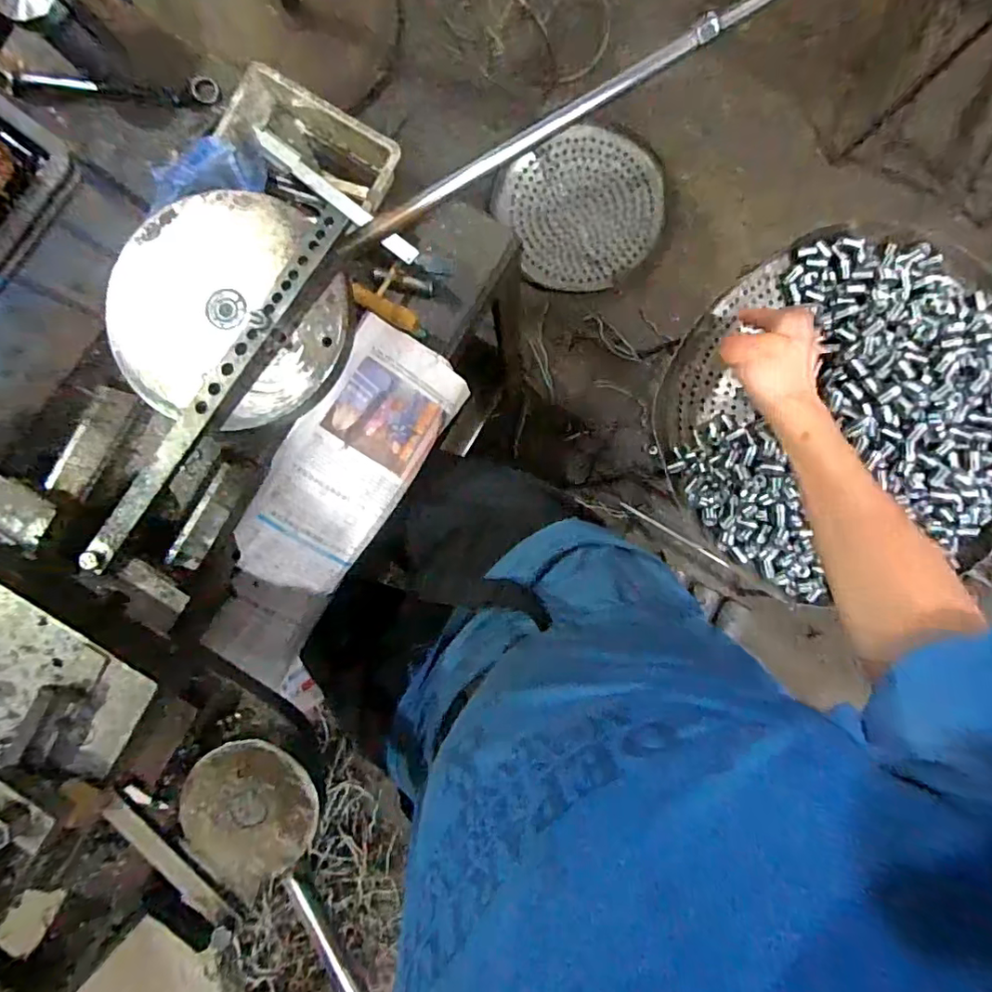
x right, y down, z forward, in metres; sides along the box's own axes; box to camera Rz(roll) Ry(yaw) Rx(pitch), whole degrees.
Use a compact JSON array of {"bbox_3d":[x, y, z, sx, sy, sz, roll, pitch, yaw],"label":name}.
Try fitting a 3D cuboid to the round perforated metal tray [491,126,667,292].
[{"bbox_3d":[0.203,-0.668,1.300,0.351,0.038,0.346,0,89,3],"label":"round perforated metal tray"}]

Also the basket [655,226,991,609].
[{"bbox_3d":[0.376,-0.090,0.584,0.385,0.071,0.361,0,89,3],"label":"basket"}]

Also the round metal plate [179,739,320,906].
[{"bbox_3d":[-0.180,0.231,0.404,0.099,0.009,0.098,0,89,3],"label":"round metal plate"}]

